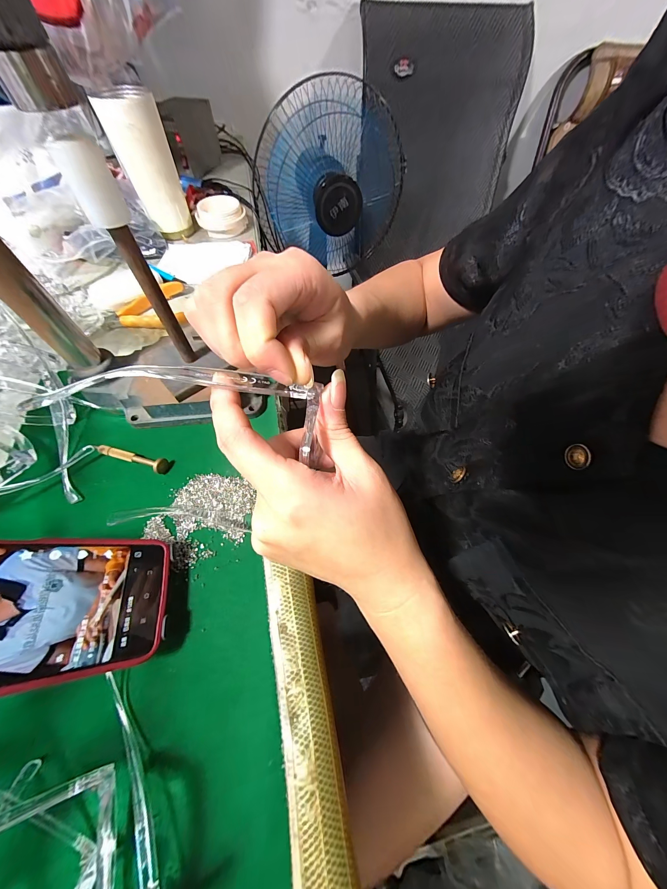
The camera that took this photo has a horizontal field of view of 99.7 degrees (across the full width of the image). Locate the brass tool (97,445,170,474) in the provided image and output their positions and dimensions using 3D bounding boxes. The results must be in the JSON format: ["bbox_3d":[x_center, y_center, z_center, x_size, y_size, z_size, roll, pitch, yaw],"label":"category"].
[{"bbox_3d":[-0.202,0.013,0.284,0.073,0.014,0.014,17,61,8],"label":"brass tool"}]

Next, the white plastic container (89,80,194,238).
[{"bbox_3d":[-0.293,-0.440,0.453,0.077,0.162,0.070,-24,64,-15],"label":"white plastic container"}]

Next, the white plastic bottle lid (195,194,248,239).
[{"bbox_3d":[-0.206,-0.422,0.519,0.085,0.035,0.074,-10,61,-8],"label":"white plastic bottle lid"}]

